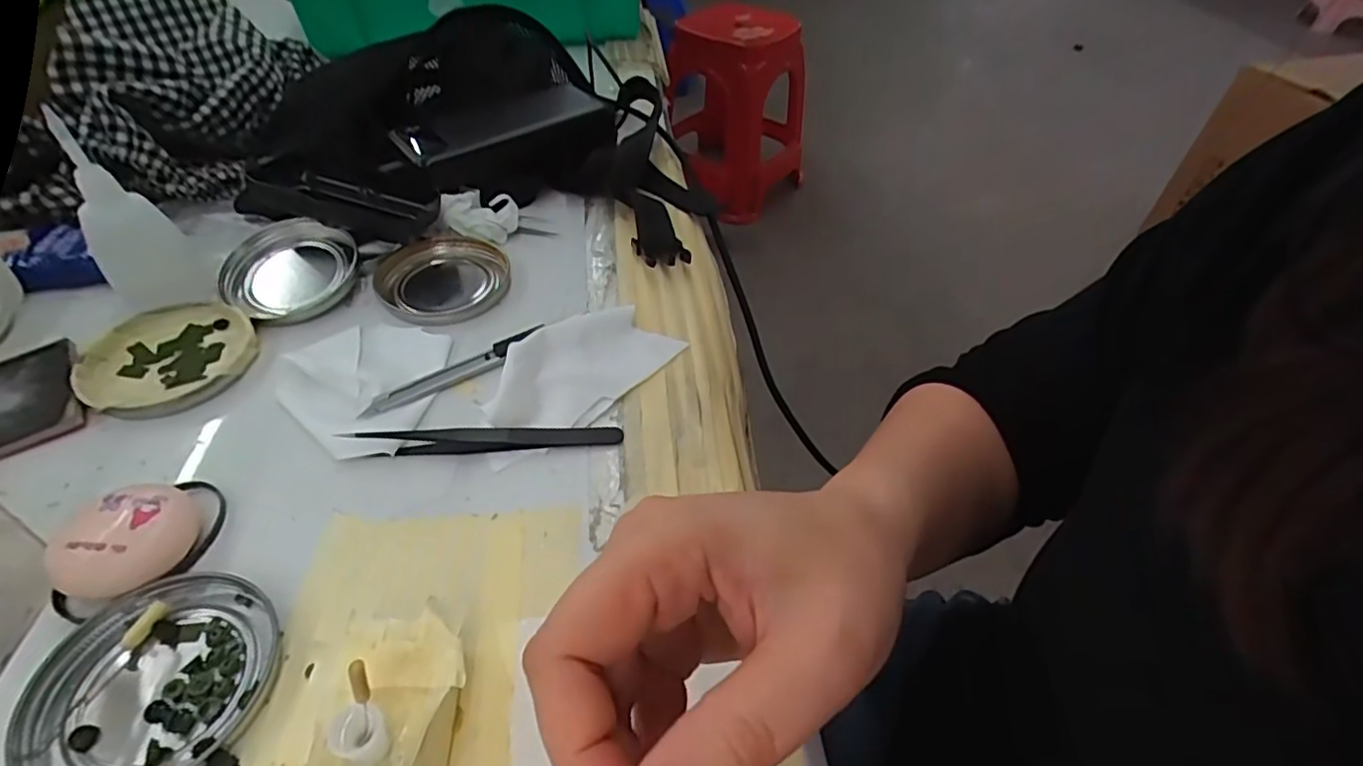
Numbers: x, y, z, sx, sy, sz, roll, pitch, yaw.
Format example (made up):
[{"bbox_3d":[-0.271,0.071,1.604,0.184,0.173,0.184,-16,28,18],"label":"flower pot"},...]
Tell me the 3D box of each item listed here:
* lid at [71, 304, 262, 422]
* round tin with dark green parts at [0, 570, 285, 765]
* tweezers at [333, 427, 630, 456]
[{"bbox_3d":[-0.271,-0.012,0.339,0.079,0.010,0.078,1,47,-1],"label":"lid"},{"bbox_3d":[-0.190,0.107,0.230,0.076,0.009,0.075,1,47,-1],"label":"round tin with dark green parts"},{"bbox_3d":[-0.092,0.025,0.307,0.123,0.014,0.011,-4,47,-6],"label":"tweezers"}]

